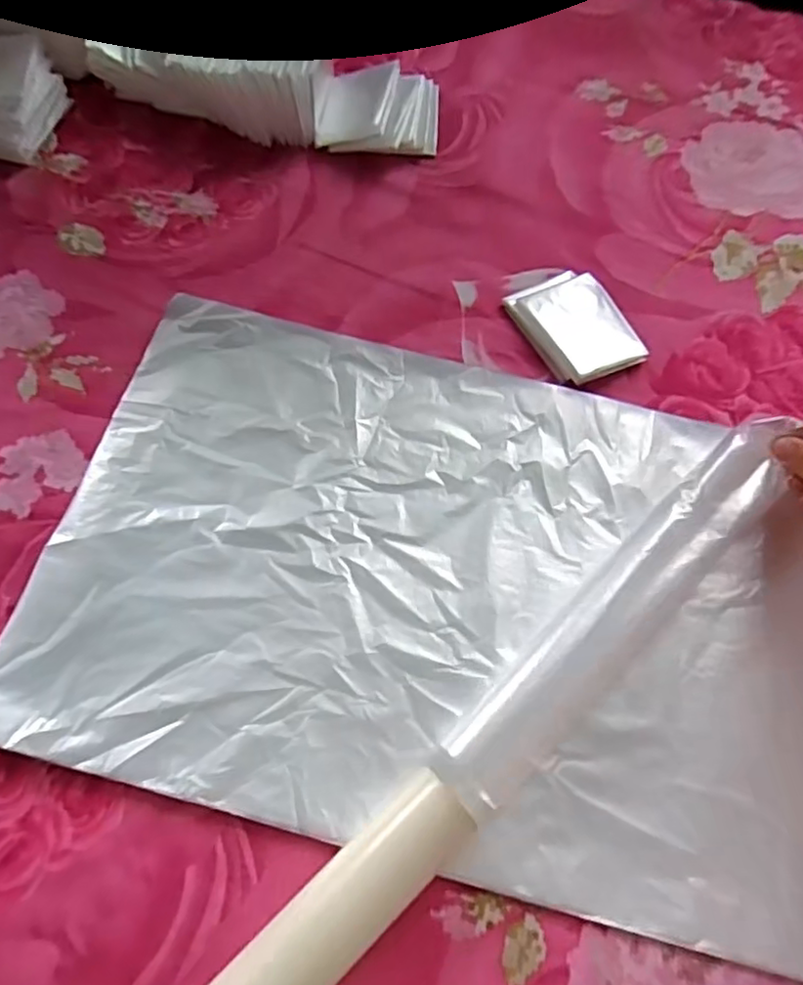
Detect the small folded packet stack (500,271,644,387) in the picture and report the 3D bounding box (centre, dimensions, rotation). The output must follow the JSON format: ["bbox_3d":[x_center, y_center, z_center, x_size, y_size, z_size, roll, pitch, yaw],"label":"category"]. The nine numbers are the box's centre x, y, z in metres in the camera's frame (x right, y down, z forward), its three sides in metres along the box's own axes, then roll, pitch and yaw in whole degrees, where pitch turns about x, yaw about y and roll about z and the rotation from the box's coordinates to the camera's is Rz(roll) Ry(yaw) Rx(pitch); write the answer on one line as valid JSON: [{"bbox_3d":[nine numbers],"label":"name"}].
[{"bbox_3d":[0.129,-0.125,0.464,0.070,0.014,0.093,-25,70,-13],"label":"small folded packet stack"}]

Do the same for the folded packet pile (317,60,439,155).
[{"bbox_3d":[-0.017,-0.331,0.540,0.099,0.034,0.088,9,66,1],"label":"folded packet pile"}]

